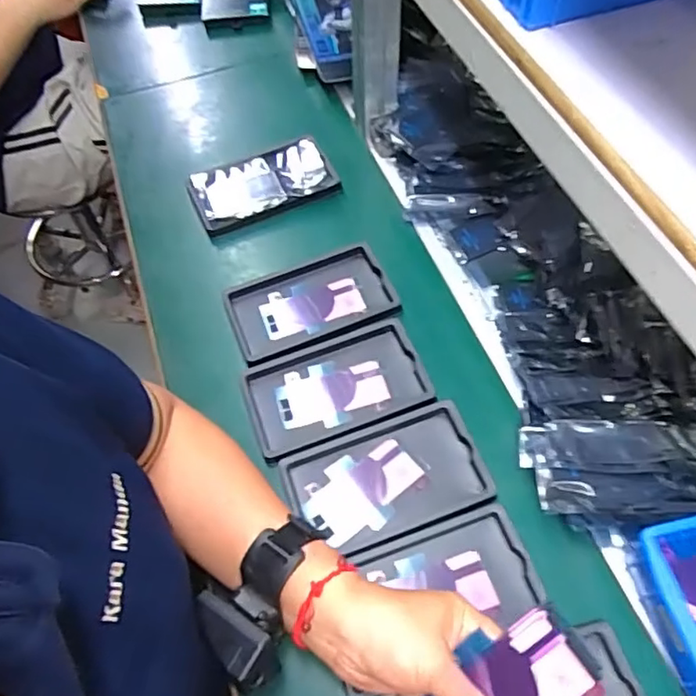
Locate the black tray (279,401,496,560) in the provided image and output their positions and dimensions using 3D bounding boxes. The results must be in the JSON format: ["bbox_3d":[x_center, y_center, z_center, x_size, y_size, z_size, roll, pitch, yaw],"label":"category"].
[{"bbox_3d":[0.032,0.111,0.492,0.157,0.017,0.094,-18,60,-9],"label":"black tray"}]

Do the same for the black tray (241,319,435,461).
[{"bbox_3d":[-0.011,0.036,0.536,0.155,0.015,0.094,-19,60,-10],"label":"black tray"}]

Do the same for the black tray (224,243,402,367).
[{"bbox_3d":[-0.037,-0.043,0.593,0.156,0.020,0.101,-17,60,-9],"label":"black tray"}]

